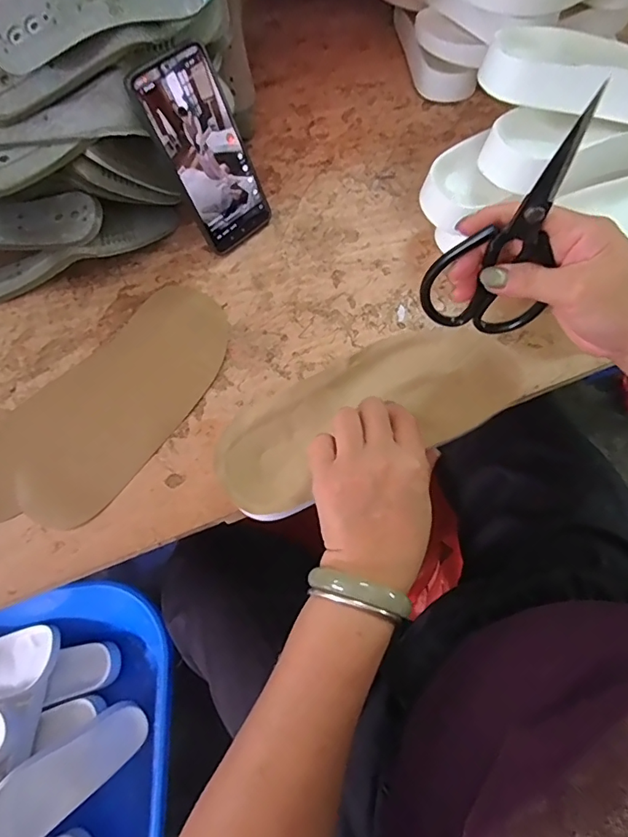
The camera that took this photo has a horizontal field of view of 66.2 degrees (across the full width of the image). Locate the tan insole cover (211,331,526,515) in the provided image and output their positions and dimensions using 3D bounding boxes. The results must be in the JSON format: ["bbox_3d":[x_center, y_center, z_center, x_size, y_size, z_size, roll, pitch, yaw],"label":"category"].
[{"bbox_3d":[0.042,-0.006,0.387,0.248,0.022,0.091,-22,66,-7],"label":"tan insole cover"}]

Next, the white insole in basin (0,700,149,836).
[{"bbox_3d":[-0.360,0.516,0.703,0.228,0.024,0.092,-30,65,-33],"label":"white insole in basin"}]

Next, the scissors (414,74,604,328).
[{"bbox_3d":[0.128,-0.114,0.306,0.081,0.171,0.013,18,62,1],"label":"scissors"}]

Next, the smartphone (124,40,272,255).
[{"bbox_3d":[-0.098,-0.240,0.448,0.079,0.163,0.007,-42,47,-15],"label":"smartphone"}]

